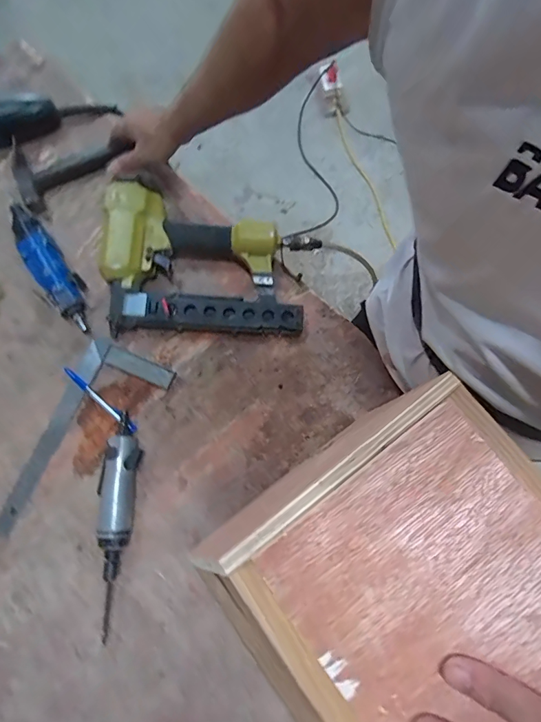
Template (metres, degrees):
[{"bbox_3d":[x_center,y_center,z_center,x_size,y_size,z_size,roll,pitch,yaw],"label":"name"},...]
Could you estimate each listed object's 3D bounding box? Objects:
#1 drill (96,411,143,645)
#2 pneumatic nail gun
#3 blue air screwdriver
[{"bbox_3d":[-0.208,0.207,0.535,0.048,0.039,0.264,4,75,0],"label":"drill"},{"bbox_3d":[-0.102,-0.149,0.611,0.273,0.073,0.210,-3,75,-2],"label":"pneumatic nail gun"},{"bbox_3d":[-0.338,-0.145,0.619,0.057,0.048,0.228,-36,78,-10],"label":"blue air screwdriver"}]

